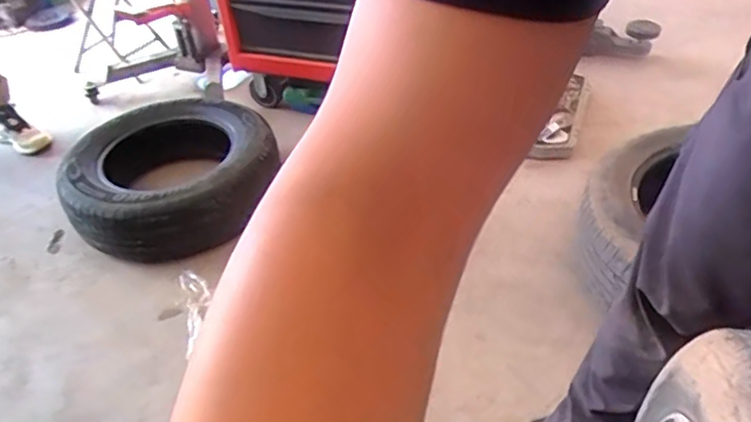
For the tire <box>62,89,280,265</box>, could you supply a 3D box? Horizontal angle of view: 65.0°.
[{"bbox_3d":[-0.579,-0.098,1.673,0.557,0.248,0.631,-27,45,-25],"label":"tire"}]

